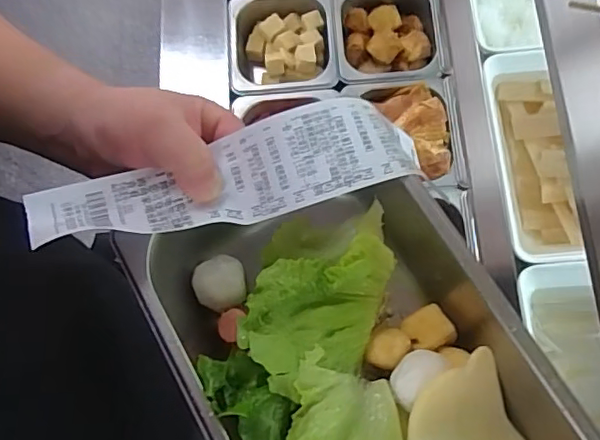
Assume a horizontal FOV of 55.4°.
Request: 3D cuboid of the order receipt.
[{"bbox_3d":[-0.045,-0.024,0.336,0.220,0.032,0.051,-13,68,1],"label":"order receipt"}]

